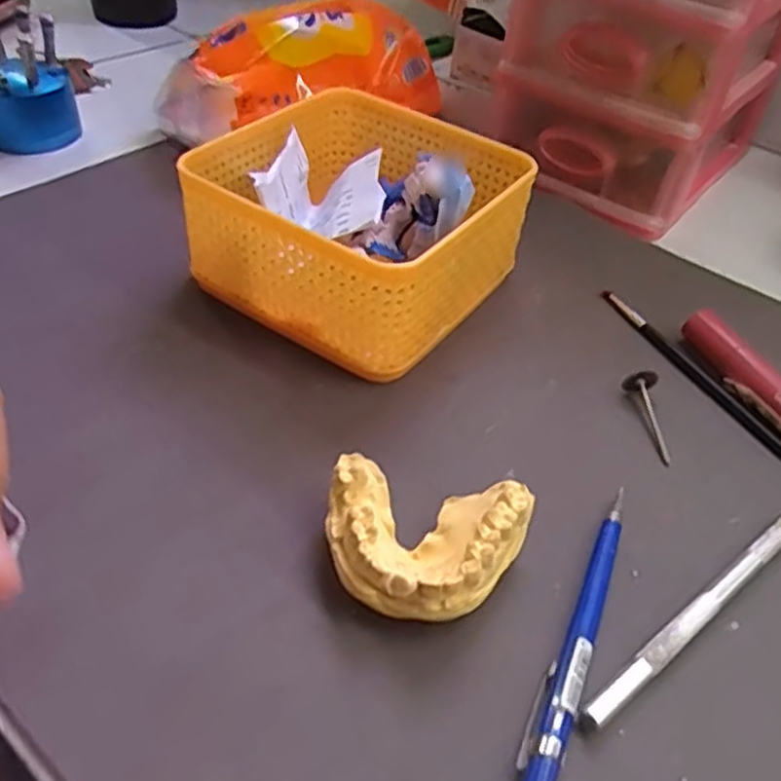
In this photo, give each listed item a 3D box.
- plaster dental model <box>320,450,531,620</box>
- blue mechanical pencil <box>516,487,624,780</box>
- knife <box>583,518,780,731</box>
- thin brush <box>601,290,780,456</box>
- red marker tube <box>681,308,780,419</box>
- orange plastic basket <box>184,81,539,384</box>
[{"bbox_3d":[0.011,0.053,0.253,0.067,0.025,0.050,10,43,4],"label":"plaster dental model"},{"bbox_3d":[0.061,0.083,0.240,0.012,0.008,0.132,22,45,17],"label":"blue mechanical pencil"},{"bbox_3d":[0.112,0.074,0.257,0.134,0.006,0.008,-27,52,-30],"label":"knife"},{"bbox_3d":[0.156,0.004,0.338,0.012,0.009,0.169,-16,47,-22],"label":"thin brush"},{"bbox_3d":[0.170,0.001,0.331,0.019,0.016,0.105,-11,46,-17],"label":"red marker tube"},{"bbox_3d":[-0.013,-0.084,0.364,0.128,0.067,0.130,28,47,22],"label":"orange plastic basket"}]

